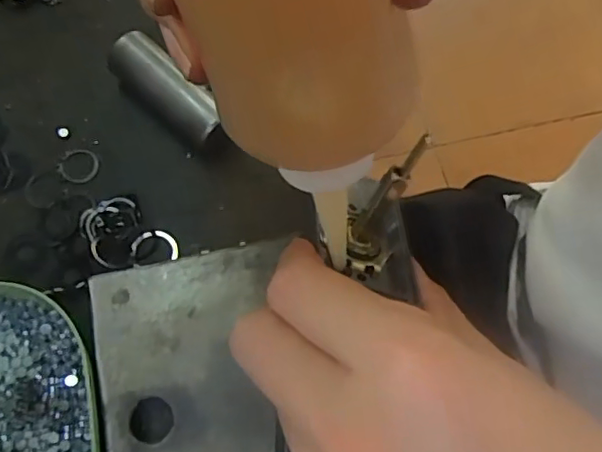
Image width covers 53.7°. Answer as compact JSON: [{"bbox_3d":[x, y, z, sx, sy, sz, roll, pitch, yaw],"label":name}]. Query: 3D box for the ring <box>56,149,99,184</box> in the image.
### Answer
[{"bbox_3d":[-0.126,-0.035,0.337,0.022,0.004,0.021,30,71,9],"label":"ring"}]

